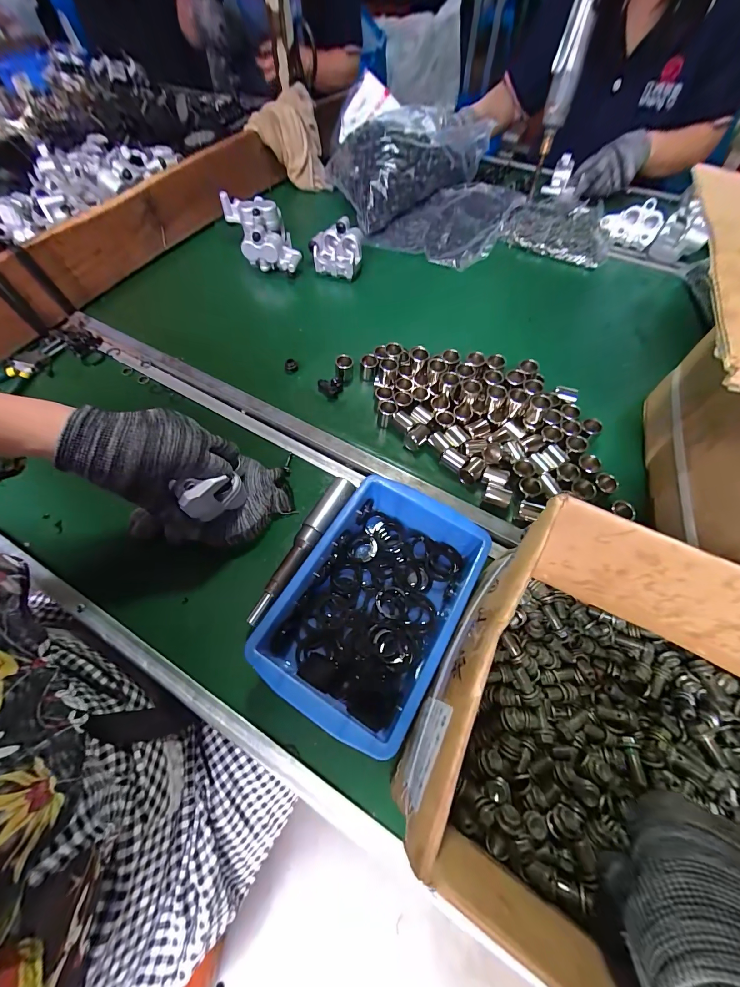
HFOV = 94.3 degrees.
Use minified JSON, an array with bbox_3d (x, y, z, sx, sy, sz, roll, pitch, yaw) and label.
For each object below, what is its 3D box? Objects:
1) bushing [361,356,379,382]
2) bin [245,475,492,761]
[{"bbox_3d":[-0.001,-0.176,0.486,0.024,0.027,0.028,1,63,1],"label":"bushing"},{"bbox_3d":[0.012,0.096,0.319,0.147,0.060,0.214,28,66,14],"label":"bin"}]

